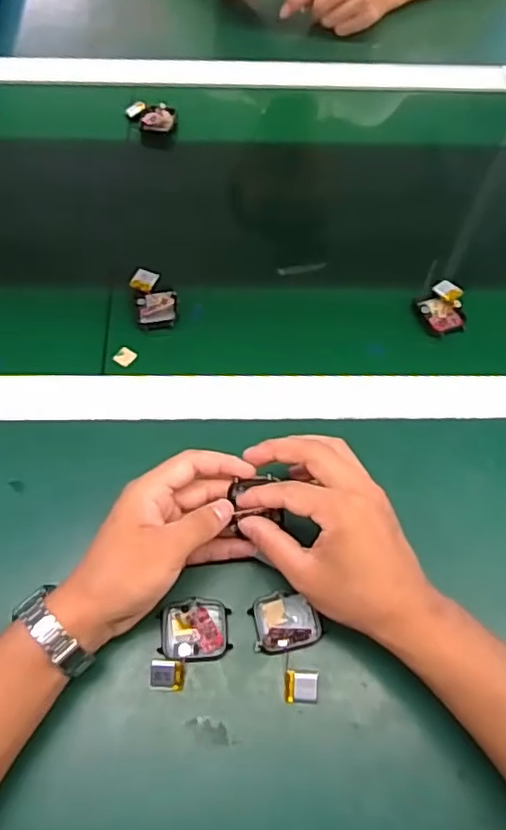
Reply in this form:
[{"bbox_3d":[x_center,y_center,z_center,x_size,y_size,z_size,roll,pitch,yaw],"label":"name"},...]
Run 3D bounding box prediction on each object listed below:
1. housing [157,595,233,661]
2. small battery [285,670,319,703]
[{"bbox_3d":[-0.039,0.145,0.416,0.046,0.010,0.039,-3,62,-4],"label":"housing"},{"bbox_3d":[0.033,0.180,0.405,0.023,0.006,0.020,2,61,-1],"label":"small battery"}]

